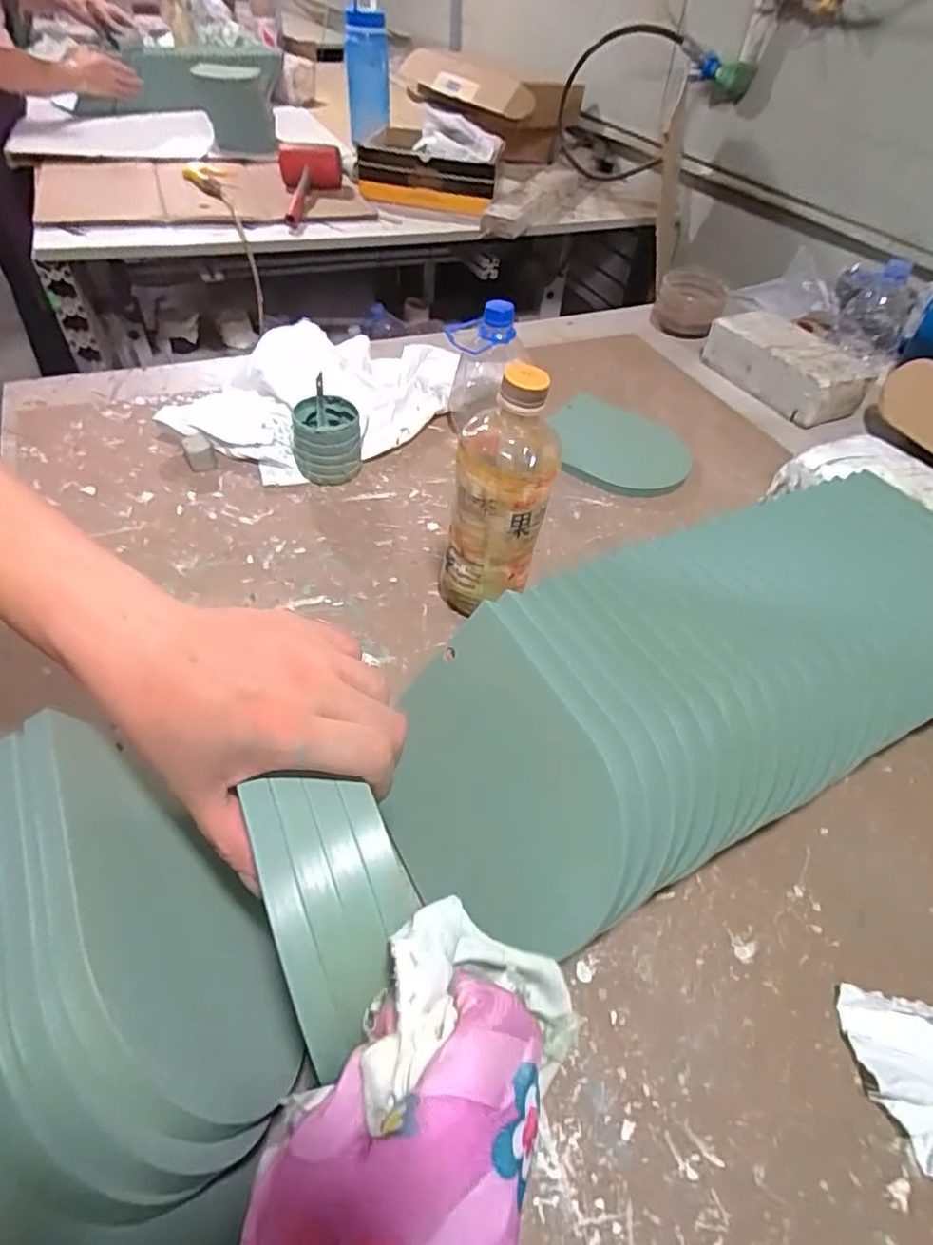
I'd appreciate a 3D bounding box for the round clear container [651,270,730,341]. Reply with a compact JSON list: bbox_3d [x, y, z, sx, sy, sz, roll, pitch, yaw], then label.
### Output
[{"bbox_3d":[0.341,-0.489,0.904,0.101,0.063,0.091,23,51,15],"label":"round clear container"}]

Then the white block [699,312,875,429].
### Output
[{"bbox_3d":[0.413,-0.346,0.783,0.079,0.057,0.212,-25,56,-24],"label":"white block"}]

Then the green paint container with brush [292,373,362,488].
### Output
[{"bbox_3d":[-0.140,-0.184,0.590,0.064,0.077,0.064,-12,51,-15],"label":"green paint container with brush"}]

